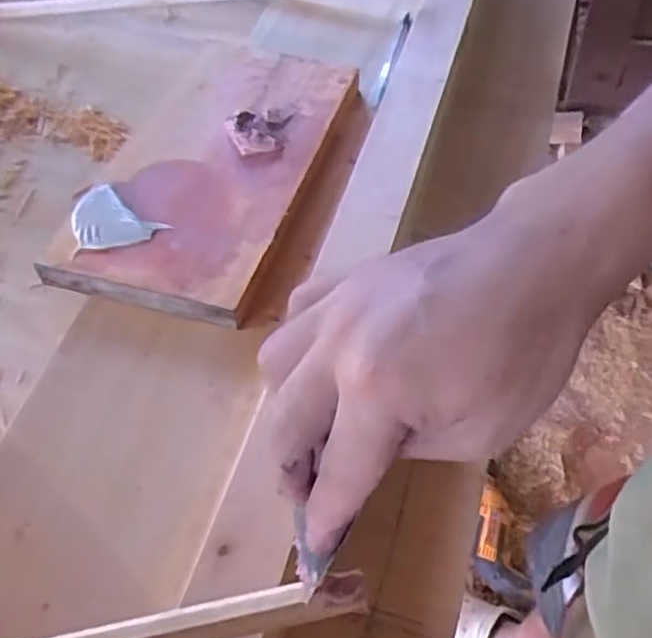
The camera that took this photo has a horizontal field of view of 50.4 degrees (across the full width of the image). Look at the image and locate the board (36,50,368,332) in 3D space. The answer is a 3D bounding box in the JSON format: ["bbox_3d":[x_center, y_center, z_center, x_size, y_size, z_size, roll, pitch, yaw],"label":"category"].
[{"bbox_3d":[-0.087,-0.122,0.544,0.160,0.026,0.269,14,56,12],"label":"board"}]

